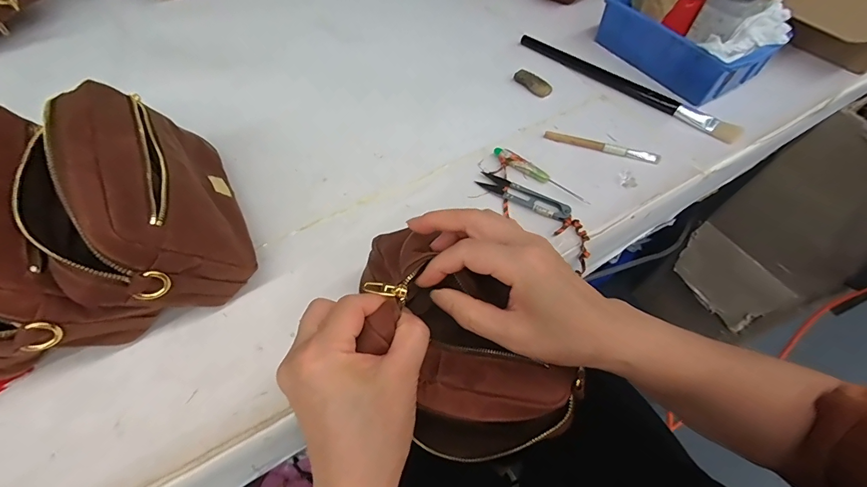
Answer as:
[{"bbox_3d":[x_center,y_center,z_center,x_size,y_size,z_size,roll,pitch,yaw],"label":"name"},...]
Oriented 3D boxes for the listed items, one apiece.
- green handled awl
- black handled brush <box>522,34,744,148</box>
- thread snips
[{"bbox_3d":[0.115,-0.076,0.434,0.112,0.012,0.016,31,61,19],"label":"green handled awl"},{"bbox_3d":[0.238,-0.205,0.518,0.295,0.012,0.020,37,63,22],"label":"black handled brush"},{"bbox_3d":[0.092,-0.051,0.417,0.100,0.010,0.022,28,60,17],"label":"thread snips"}]

